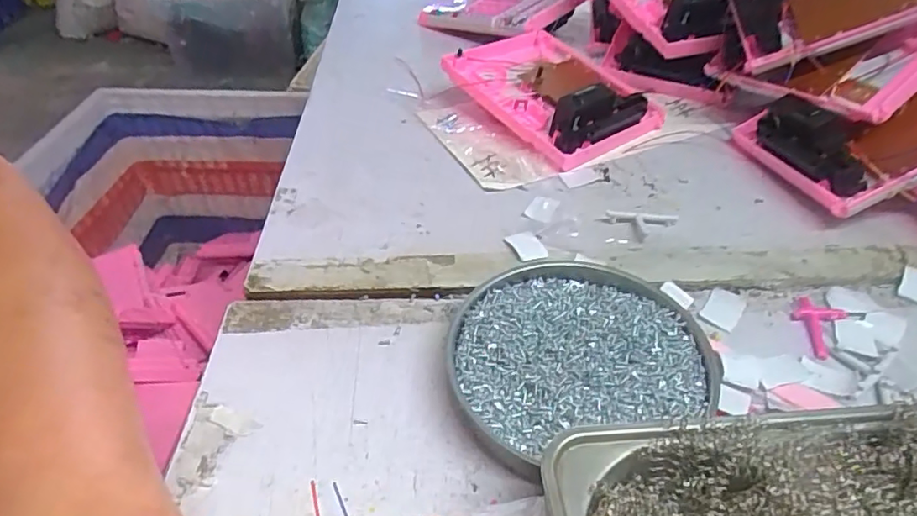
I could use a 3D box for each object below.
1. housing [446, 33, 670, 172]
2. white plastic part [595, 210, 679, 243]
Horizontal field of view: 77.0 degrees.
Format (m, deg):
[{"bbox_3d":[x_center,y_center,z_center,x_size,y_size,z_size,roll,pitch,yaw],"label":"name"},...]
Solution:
[{"bbox_3d":[0.089,-0.153,0.519,0.146,0.045,0.161,-29,49,-27],"label":"housing"},{"bbox_3d":[0.126,-0.022,0.402,0.054,0.004,0.029,4,42,6],"label":"white plastic part"}]

